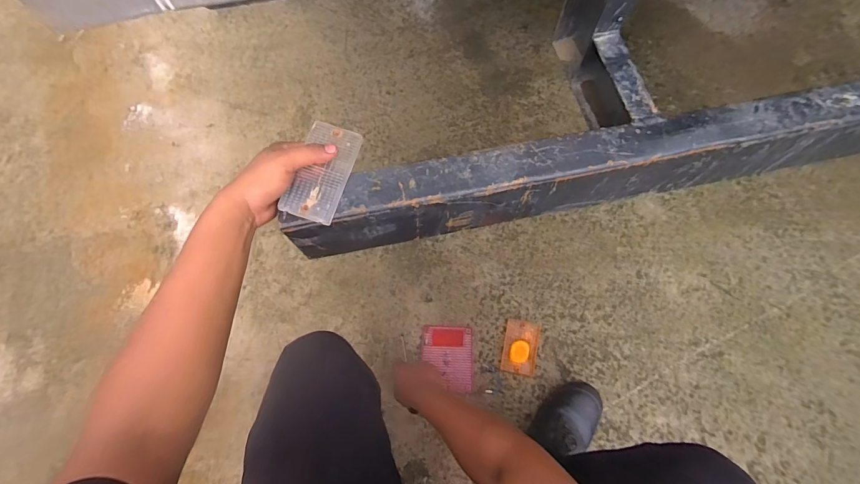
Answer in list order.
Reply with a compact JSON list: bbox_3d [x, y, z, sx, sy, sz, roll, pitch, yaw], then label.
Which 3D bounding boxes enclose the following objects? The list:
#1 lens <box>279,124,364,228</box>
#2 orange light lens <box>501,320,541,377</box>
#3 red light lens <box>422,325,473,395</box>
[{"bbox_3d":[-0.128,-0.083,0.455,0.059,0.020,0.119,16,76,6],"label":"lens"},{"bbox_3d":[0.215,0.249,0.894,0.077,0.011,0.119,13,72,5],"label":"orange light lens"},{"bbox_3d":[0.041,0.268,0.886,0.116,0.012,0.143,3,71,2],"label":"red light lens"}]

